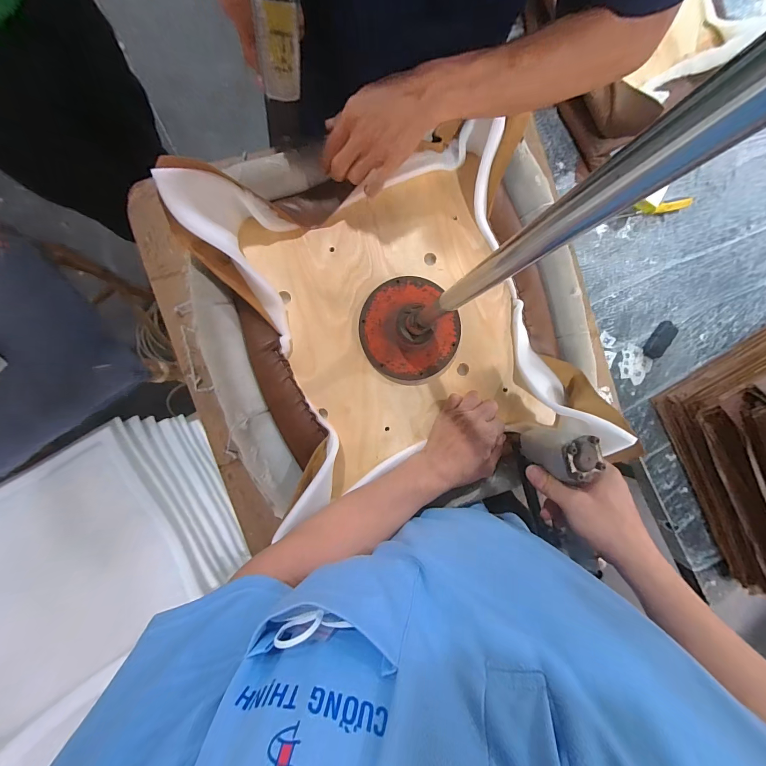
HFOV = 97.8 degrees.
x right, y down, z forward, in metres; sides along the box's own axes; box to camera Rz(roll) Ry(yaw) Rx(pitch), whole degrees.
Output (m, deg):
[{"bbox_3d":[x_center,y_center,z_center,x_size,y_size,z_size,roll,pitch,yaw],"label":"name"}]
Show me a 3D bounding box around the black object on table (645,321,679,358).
[{"bbox_3d":[0.776,-0.119,0.933,0.052,0.017,0.117,39,85,-7],"label":"black object on table"}]

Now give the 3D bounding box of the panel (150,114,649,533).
[{"bbox_3d":[0.036,-0.084,0.451,0.468,0.094,0.437,-16,93,-8],"label":"panel"}]

